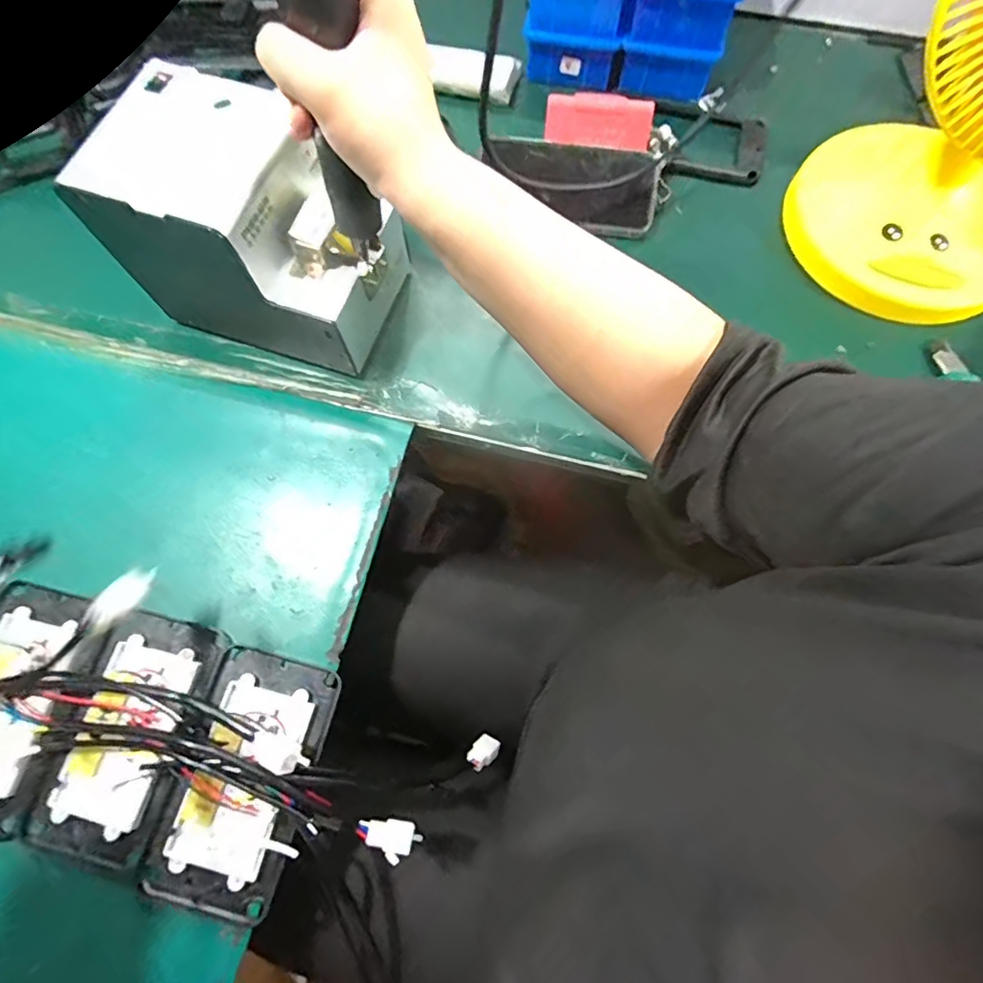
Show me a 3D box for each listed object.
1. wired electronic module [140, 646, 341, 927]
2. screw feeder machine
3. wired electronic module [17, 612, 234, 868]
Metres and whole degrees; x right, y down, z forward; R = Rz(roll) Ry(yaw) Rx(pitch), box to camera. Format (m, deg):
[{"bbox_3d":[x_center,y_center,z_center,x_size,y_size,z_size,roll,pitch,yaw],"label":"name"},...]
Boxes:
[{"bbox_3d":[-0.156,0.188,0.335,0.090,0.025,0.150,13,73,4],"label":"wired electronic module"},{"bbox_3d":[-0.176,-0.196,0.400,0.175,0.136,0.116,21,73,6],"label":"screw feeder machine"},{"bbox_3d":[-0.238,0.161,0.340,0.086,0.027,0.148,14,73,4],"label":"wired electronic module"}]

